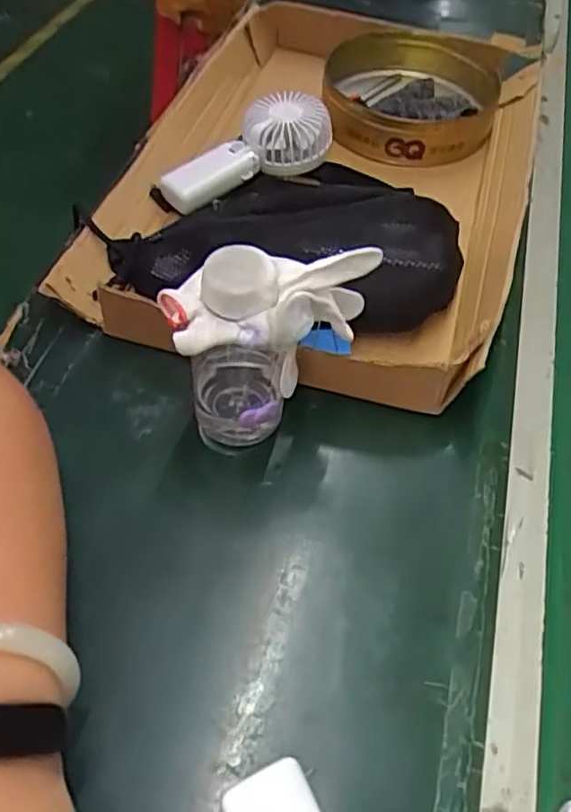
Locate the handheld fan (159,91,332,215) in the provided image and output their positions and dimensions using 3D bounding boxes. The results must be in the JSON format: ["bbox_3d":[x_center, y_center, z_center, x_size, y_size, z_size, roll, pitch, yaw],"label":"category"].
[{"bbox_3d":[-0.038,-0.239,0.627,0.179,0.055,0.067,-31,60,-6],"label":"handheld fan"}]

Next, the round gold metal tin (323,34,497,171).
[{"bbox_3d":[0.140,-0.343,0.723,0.194,0.064,0.190,3,52,-4],"label":"round gold metal tin"}]

